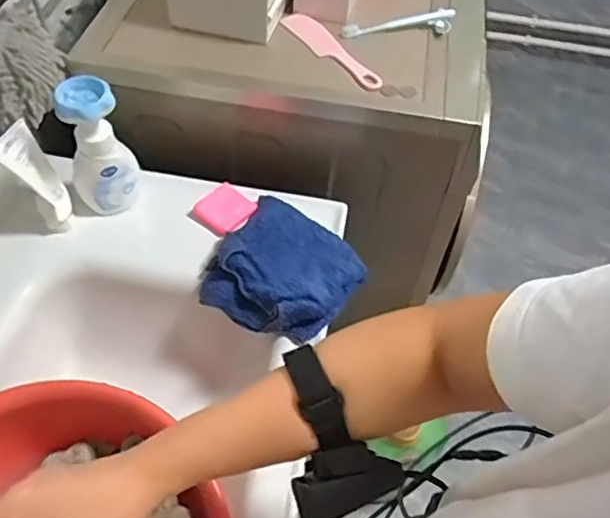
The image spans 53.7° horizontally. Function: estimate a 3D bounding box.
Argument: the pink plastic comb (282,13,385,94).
[{"bbox_3d":[0.040,-0.319,0.915,0.045,0.010,0.210,-28,59,-23],"label":"pink plastic comb"}]

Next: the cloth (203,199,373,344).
[{"bbox_3d":[-0.023,0.010,0.788,0.176,0.042,0.181,26,55,16],"label":"cloth"}]

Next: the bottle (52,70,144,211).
[{"bbox_3d":[-0.270,-0.144,0.793,0.082,0.182,0.067,-15,55,-15],"label":"bottle"}]

